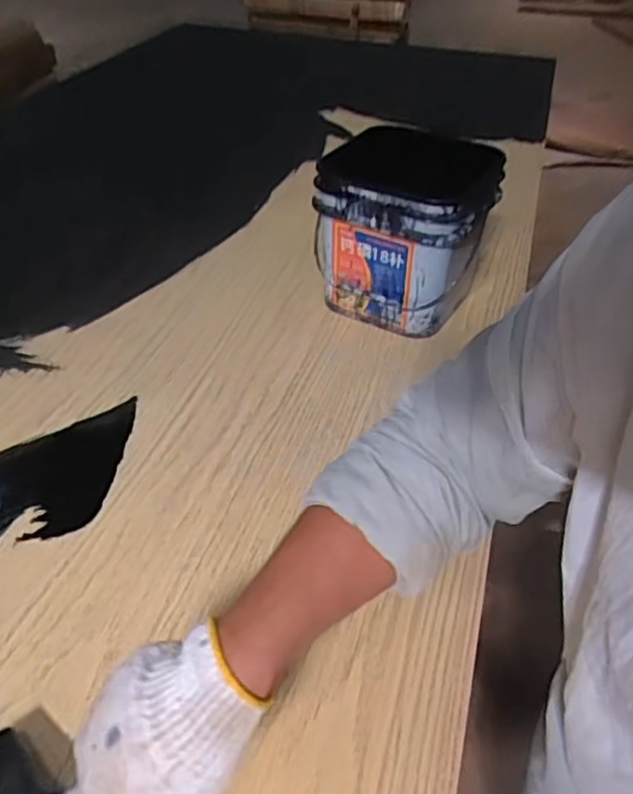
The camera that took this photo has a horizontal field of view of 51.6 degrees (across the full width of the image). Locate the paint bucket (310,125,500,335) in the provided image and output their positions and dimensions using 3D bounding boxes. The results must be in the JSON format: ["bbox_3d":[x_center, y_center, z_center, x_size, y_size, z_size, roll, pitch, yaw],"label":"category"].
[{"bbox_3d":[0.123,-0.228,0.911,0.208,0.197,0.208,22,46,20],"label":"paint bucket"}]

